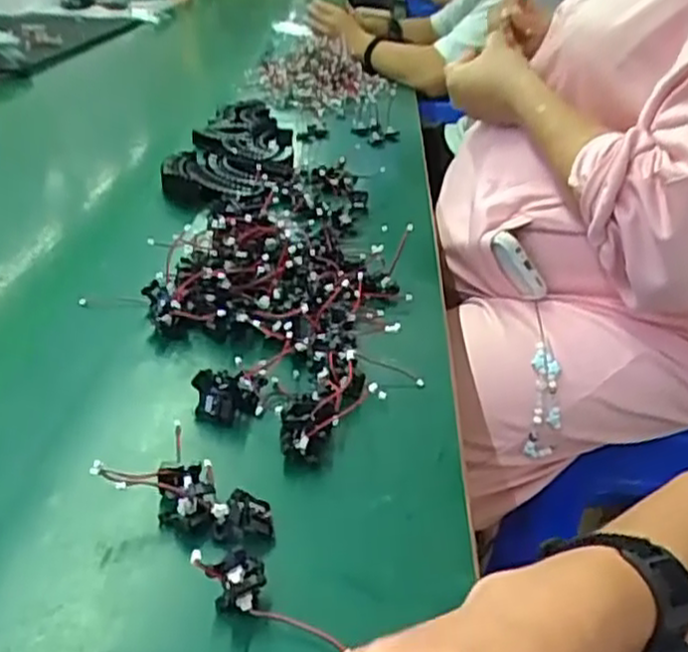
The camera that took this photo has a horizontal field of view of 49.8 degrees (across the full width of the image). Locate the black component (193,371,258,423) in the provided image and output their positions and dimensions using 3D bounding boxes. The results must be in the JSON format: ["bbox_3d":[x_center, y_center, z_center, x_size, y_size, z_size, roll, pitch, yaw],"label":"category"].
[{"bbox_3d":[-0.075,0.045,0.471,0.039,0.025,0.028,0,31,-10],"label":"black component"}]

